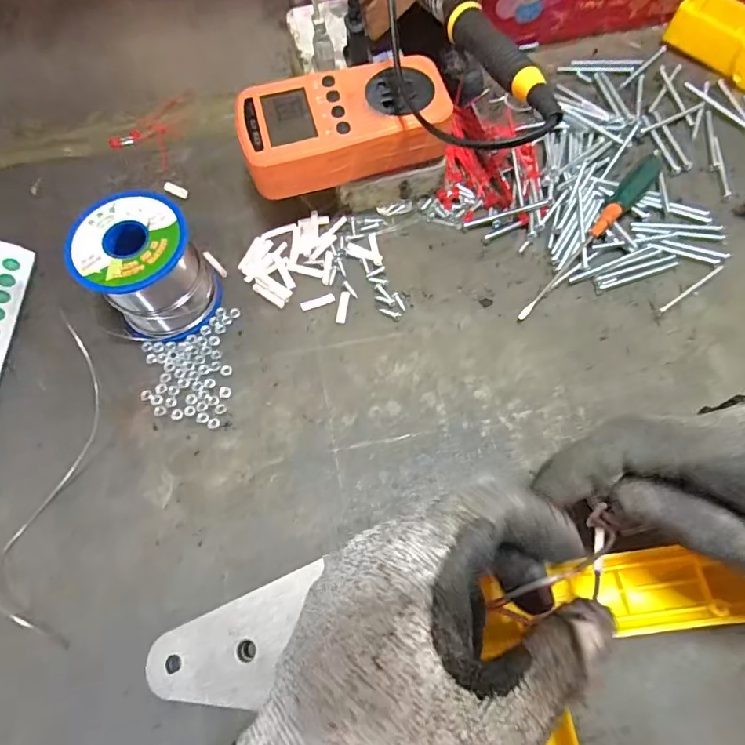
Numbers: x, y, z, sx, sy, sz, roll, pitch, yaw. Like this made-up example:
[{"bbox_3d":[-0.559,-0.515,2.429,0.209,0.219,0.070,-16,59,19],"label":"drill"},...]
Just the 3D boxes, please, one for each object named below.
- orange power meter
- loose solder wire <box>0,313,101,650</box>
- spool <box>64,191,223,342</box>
[{"bbox_3d":[-0.017,-0.156,0.314,0.126,0.030,0.061,-14,67,-4],"label":"orange power meter"},{"bbox_3d":[-0.182,0.055,0.284,0.042,0.011,0.181,-5,63,-5],"label":"loose solder wire"},{"bbox_3d":[-0.134,-0.063,0.302,0.062,0.062,0.063,-1,67,2],"label":"spool"}]

